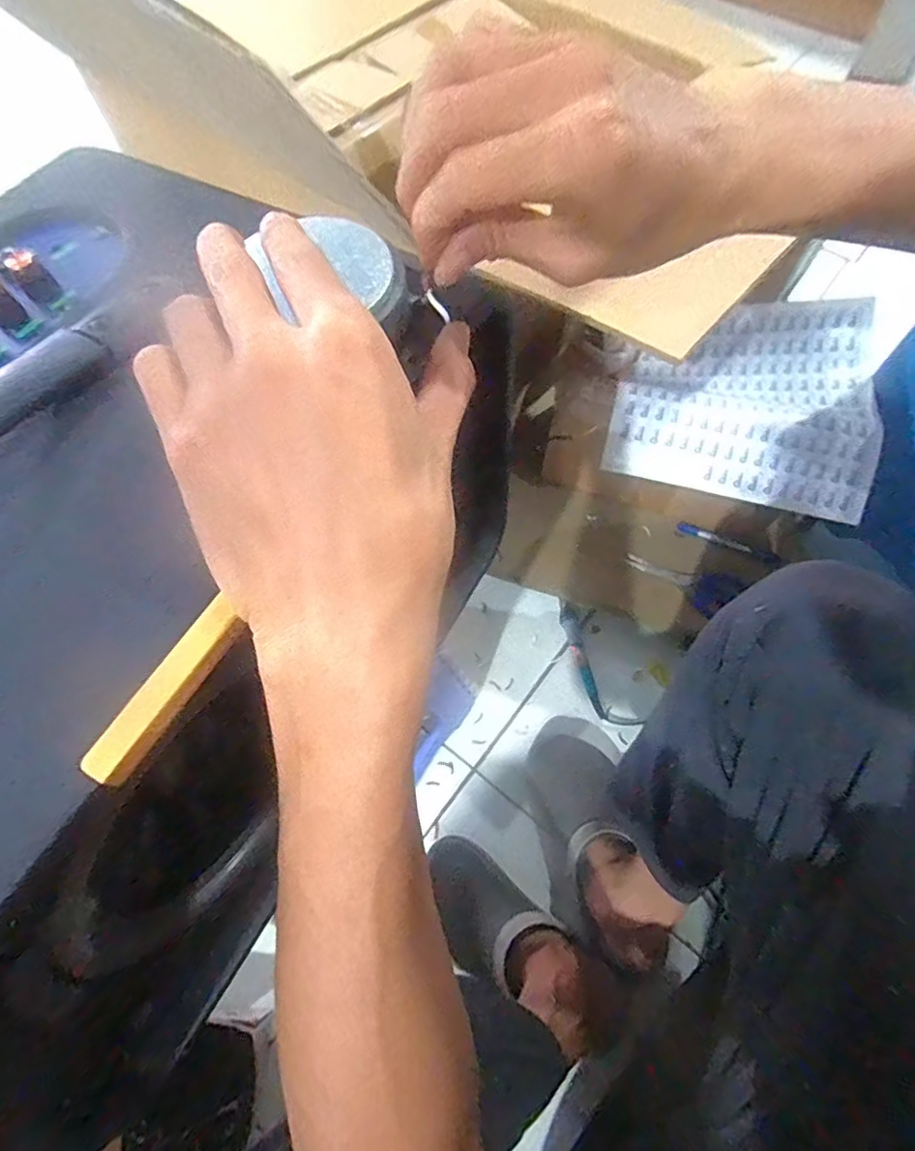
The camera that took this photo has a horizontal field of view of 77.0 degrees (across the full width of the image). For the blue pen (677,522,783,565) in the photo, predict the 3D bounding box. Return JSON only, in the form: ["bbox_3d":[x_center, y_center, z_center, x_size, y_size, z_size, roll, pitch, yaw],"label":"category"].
[{"bbox_3d":[0.359,-0.042,0.759,0.137,0.011,0.016,22,67,10],"label":"blue pen"}]

